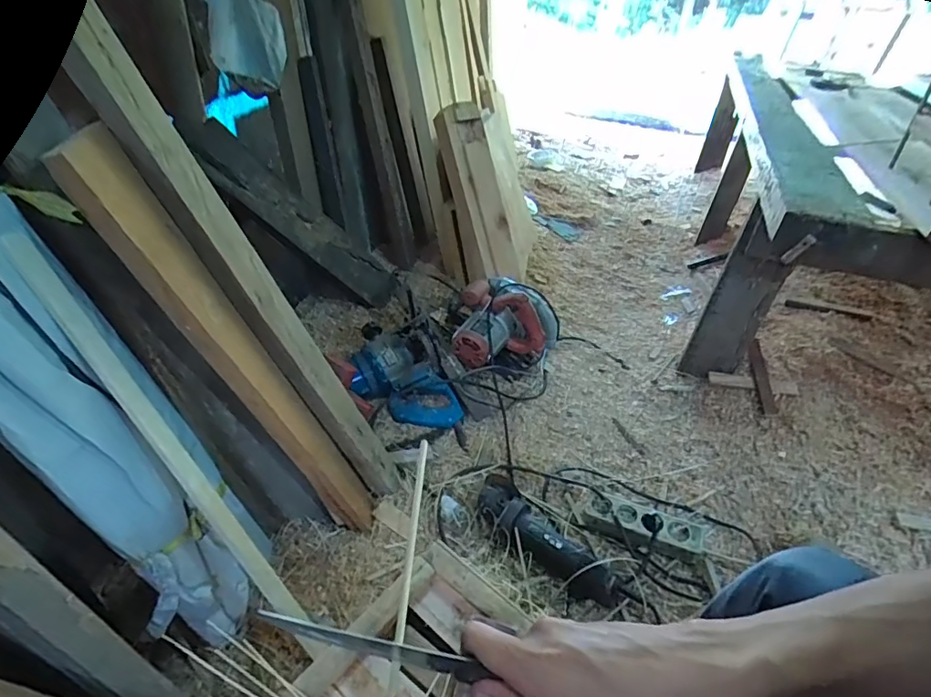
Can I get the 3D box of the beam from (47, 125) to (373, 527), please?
[{"bbox_3d":[-0.286,0.038,0.708,0.049,0.660,0.107,-13,36,14],"label":"beam"}]

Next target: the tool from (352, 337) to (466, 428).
[{"bbox_3d":[-0.121,0.074,1.088,0.243,0.114,0.135,23,40,24],"label":"tool"}]

